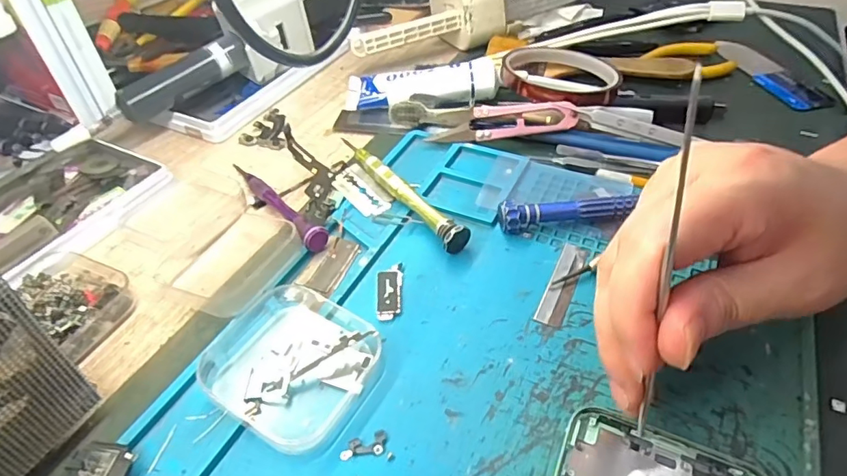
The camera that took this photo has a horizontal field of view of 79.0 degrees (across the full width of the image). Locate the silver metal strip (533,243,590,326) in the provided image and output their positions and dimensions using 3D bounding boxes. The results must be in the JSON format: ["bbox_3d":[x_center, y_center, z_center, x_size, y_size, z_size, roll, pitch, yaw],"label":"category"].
[{"bbox_3d":[0.072,0.021,0.262,0.013,0.004,0.057,19,48,20],"label":"silver metal strip"}]

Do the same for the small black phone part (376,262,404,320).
[{"bbox_3d":[-0.017,0.027,0.260,0.013,0.004,0.035,-2,44,0],"label":"small black phone part"}]

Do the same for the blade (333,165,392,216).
[{"bbox_3d":[-0.037,-0.029,0.314,0.043,0.004,0.021,37,65,25],"label":"blade"}]

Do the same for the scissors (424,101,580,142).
[{"bbox_3d":[0.054,-0.080,0.346,0.095,0.019,0.017,-1,44,1],"label":"scissors"}]

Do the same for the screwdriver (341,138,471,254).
[{"bbox_3d":[-0.013,-0.031,0.306,0.015,0.017,0.115,-27,49,-23],"label":"screwdriver"}]

